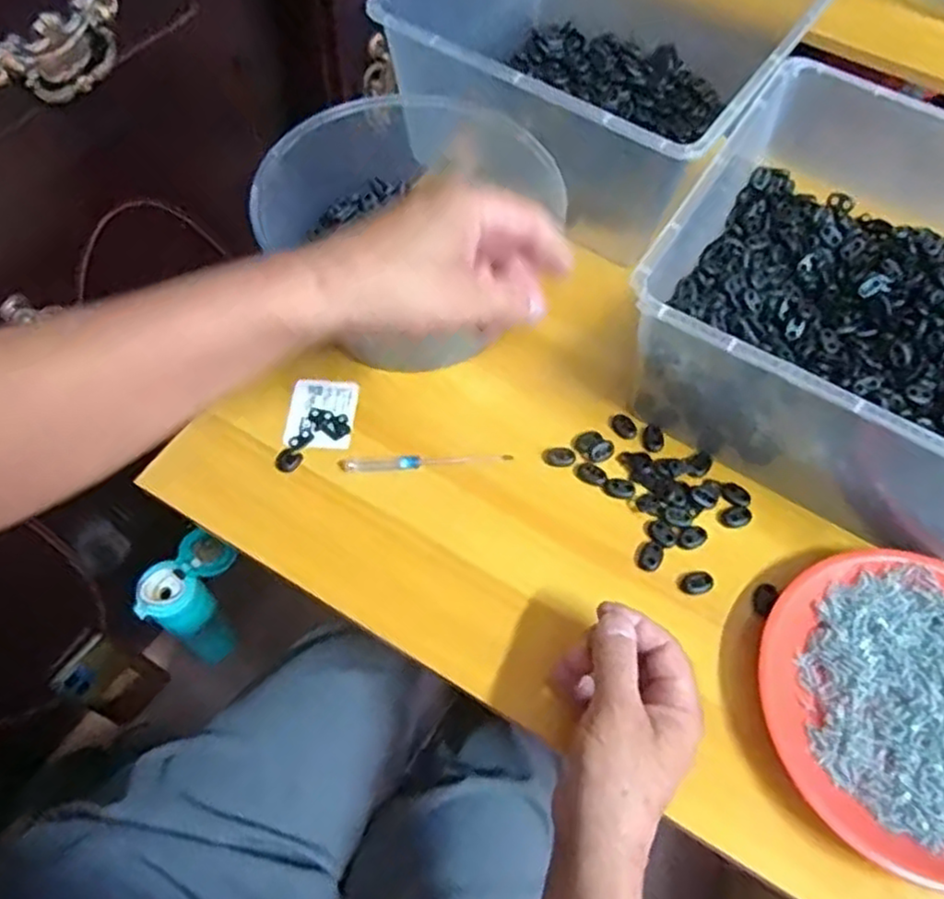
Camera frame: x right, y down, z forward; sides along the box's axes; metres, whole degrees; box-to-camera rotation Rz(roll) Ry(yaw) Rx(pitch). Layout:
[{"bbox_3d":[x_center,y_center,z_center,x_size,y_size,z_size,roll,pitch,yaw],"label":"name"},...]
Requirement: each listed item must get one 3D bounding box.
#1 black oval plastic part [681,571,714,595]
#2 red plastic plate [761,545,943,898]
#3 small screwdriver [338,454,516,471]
[{"bbox_3d":[0.154,0.091,0.490,0.022,0.006,0.014,-10,62,-9],"label":"black oval plastic part"},{"bbox_3d":[0.274,0.157,0.444,0.181,0.022,0.187,23,62,10],"label":"red plastic plate"},{"bbox_3d":[-0.033,0.009,0.524,0.123,0.005,0.011,-2,61,-4],"label":"small screwdriver"}]

